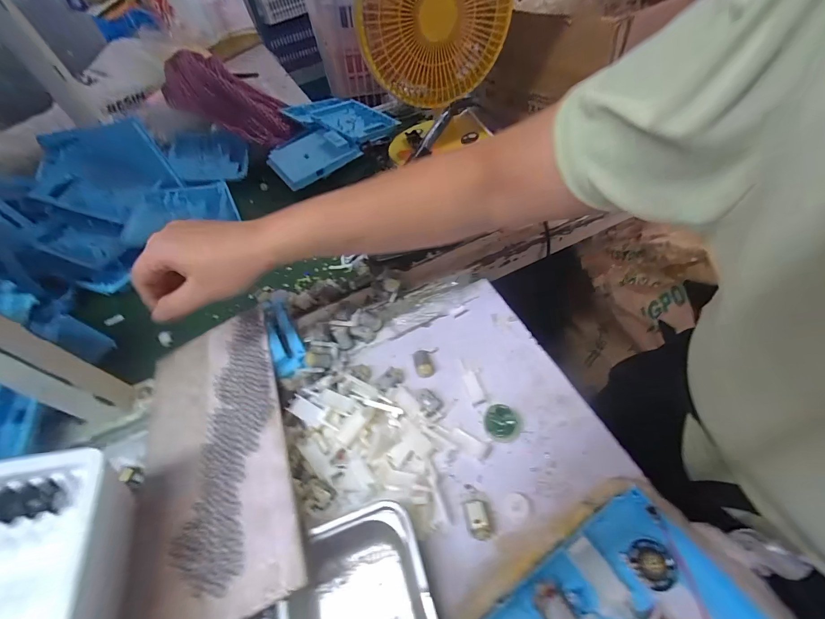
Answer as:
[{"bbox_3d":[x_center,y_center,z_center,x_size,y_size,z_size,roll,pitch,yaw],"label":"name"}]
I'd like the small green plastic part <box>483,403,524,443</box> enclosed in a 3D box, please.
[{"bbox_3d":[0.090,0.109,0.340,0.037,0.014,0.037,2,53,13],"label":"small green plastic part"}]

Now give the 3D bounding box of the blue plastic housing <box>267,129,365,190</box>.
[{"bbox_3d":[-0.201,-0.307,0.684,0.152,0.032,0.139,-37,60,-12],"label":"blue plastic housing"}]

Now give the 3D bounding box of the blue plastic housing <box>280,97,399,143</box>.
[{"bbox_3d":[-0.163,-0.431,0.762,0.272,0.023,0.136,34,66,31],"label":"blue plastic housing"}]

